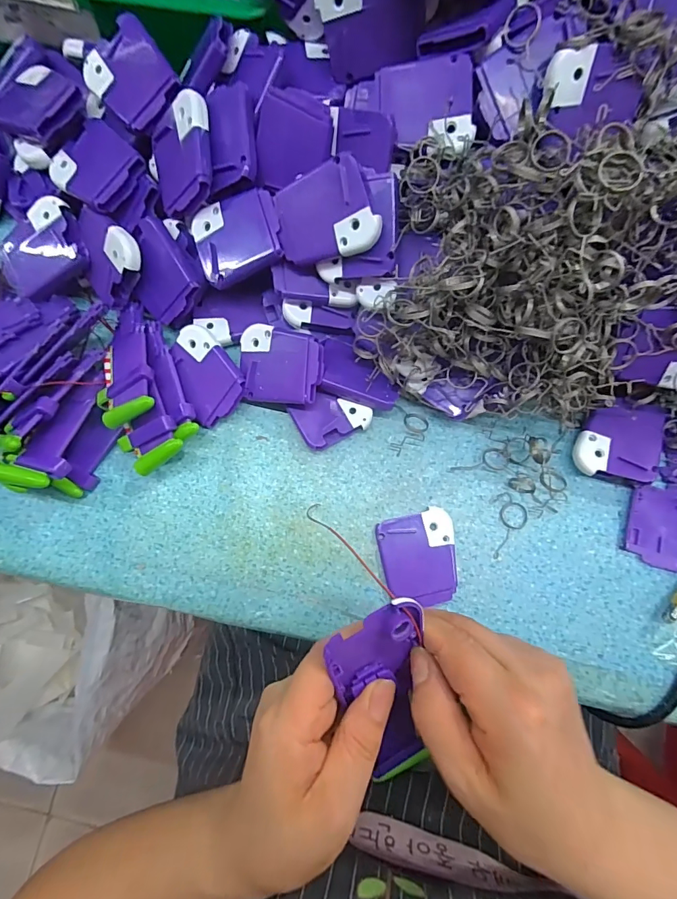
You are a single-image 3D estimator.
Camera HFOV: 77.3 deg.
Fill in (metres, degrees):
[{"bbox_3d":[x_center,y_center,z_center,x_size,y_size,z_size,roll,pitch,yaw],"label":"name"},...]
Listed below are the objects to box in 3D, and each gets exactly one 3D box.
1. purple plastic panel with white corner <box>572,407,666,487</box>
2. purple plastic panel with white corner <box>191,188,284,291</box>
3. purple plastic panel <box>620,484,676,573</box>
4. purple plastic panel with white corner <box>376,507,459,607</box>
[{"bbox_3d":[0.195,-0.003,0.295,0.057,0.022,0.049,11,81,2],"label":"purple plastic panel with white corner"},{"bbox_3d":[-0.066,-0.139,0.277,0.059,0.007,0.049,-13,91,20],"label":"purple plastic panel with white corner"},{"bbox_3d":[0.228,0.052,0.292,0.052,0.008,0.058,15,81,2],"label":"purple plastic panel"},{"bbox_3d":[0.056,0.074,0.291,0.051,0.009,0.060,-11,81,-2],"label":"purple plastic panel with white corner"}]

